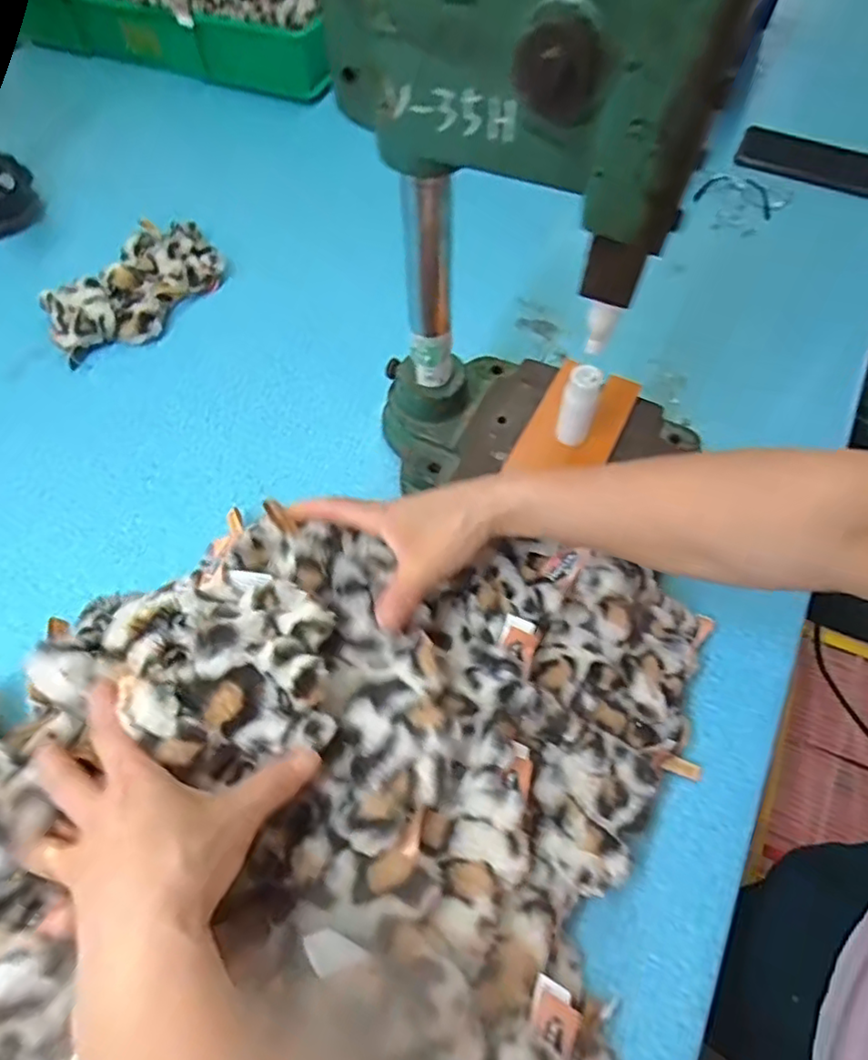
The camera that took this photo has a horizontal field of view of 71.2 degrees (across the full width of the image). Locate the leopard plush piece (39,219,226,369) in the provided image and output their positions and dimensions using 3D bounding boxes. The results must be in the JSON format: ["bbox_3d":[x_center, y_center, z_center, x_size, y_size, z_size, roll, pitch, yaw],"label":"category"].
[{"bbox_3d":[-0.308,-0.247,0.624,0.109,0.041,0.192,28,64,15],"label":"leopard plush piece"}]

